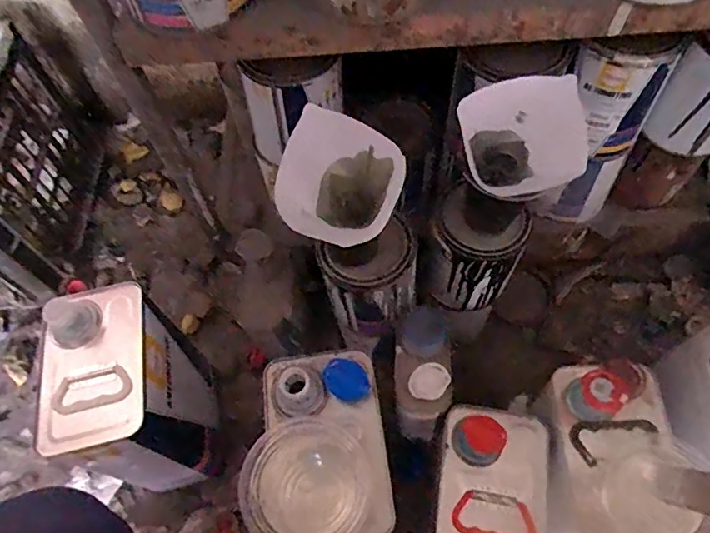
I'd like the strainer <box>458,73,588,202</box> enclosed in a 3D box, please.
[{"bbox_3d":[0.164,-0.114,0.499,0.102,0.082,0.096,-2,63,3],"label":"strainer"}]

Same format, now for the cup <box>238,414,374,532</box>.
[{"bbox_3d":[-0.033,0.169,0.410,0.093,0.095,0.087,-1,62,3],"label":"cup"}]

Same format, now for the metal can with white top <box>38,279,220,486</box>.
[{"bbox_3d":[-0.248,0.151,0.624,0.103,0.252,0.173,-12,62,-3],"label":"metal can with white top"}]

